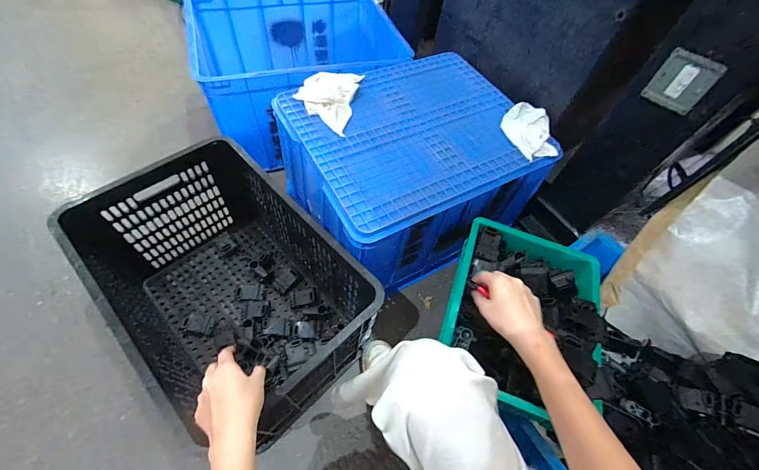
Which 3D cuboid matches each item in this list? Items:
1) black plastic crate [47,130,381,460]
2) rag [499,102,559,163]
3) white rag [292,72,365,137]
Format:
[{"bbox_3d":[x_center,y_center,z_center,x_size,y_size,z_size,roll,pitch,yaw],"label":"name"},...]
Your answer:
[{"bbox_3d":[-0.335,0.109,0.753,0.408,0.328,0.603,-38,68,-26],"label":"black plastic crate"},{"bbox_3d":[0.365,-0.266,0.812,0.116,0.026,0.201,4,58,-4],"label":"rag"},{"bbox_3d":[-0.132,-0.339,0.820,0.140,0.030,0.199,13,58,1],"label":"white rag"}]

